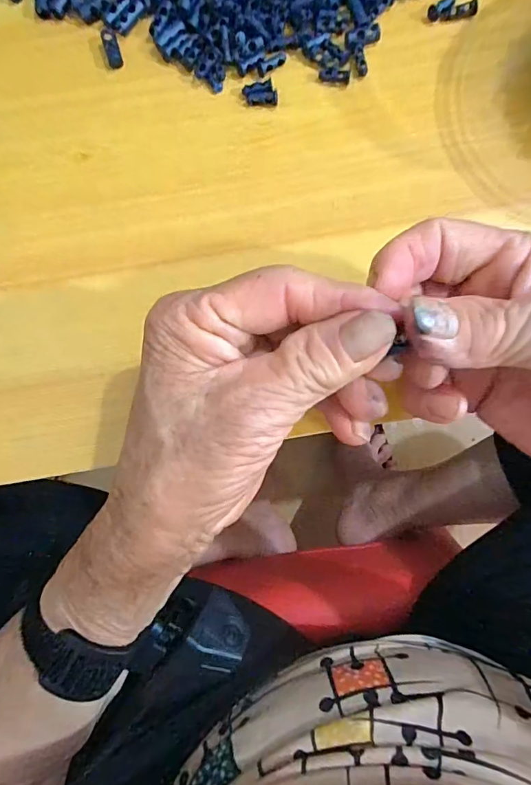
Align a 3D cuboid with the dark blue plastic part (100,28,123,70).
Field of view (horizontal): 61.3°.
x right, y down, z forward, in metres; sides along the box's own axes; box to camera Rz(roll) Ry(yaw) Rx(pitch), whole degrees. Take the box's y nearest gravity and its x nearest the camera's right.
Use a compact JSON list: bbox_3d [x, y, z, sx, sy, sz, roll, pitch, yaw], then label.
[{"bbox_3d":[-0.084,-0.189,0.246,0.008,0.005,0.021,-14,86,1],"label":"dark blue plastic part"}]

